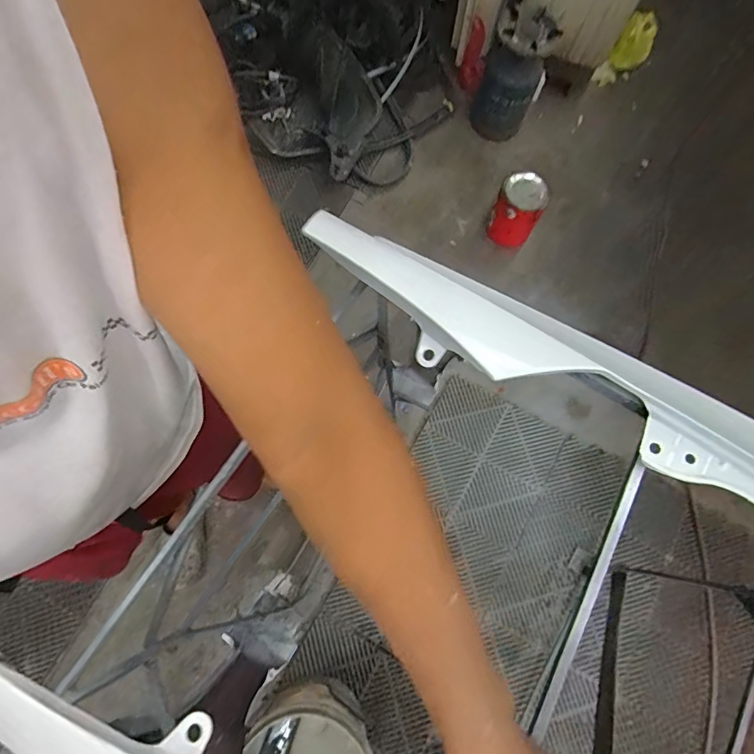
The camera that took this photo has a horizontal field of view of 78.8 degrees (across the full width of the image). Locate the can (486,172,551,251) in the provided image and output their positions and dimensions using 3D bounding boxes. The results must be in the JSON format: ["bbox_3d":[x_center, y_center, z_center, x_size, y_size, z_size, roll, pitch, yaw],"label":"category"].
[{"bbox_3d":[0.471,-0.556,1.553,0.156,0.208,0.149,1,72,-2],"label":"can"}]

